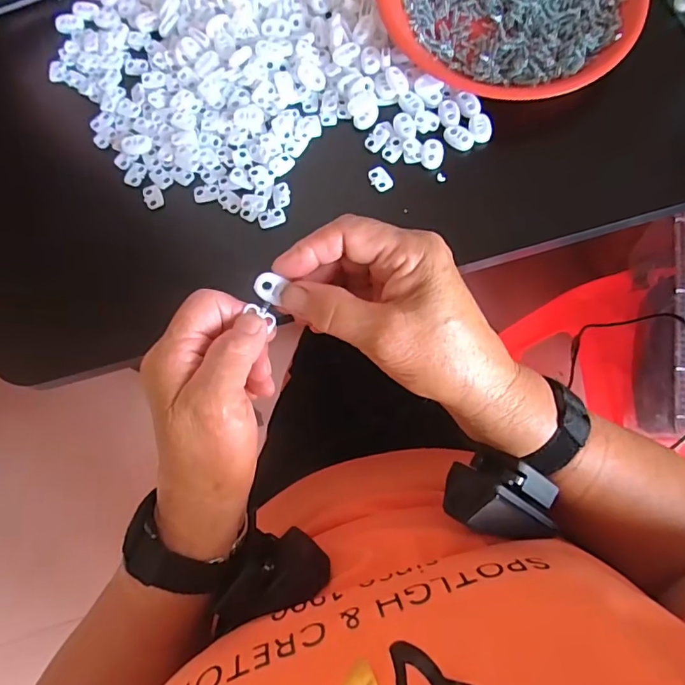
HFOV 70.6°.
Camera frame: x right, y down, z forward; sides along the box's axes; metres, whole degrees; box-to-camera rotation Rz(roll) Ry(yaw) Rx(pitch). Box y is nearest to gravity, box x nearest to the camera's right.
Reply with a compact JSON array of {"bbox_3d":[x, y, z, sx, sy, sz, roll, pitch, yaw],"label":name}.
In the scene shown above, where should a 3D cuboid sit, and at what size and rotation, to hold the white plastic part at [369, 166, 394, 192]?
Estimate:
[{"bbox_3d":[0.027,-0.118,0.349,0.014,0.004,0.020,-37,76,-9],"label":"white plastic part"}]

